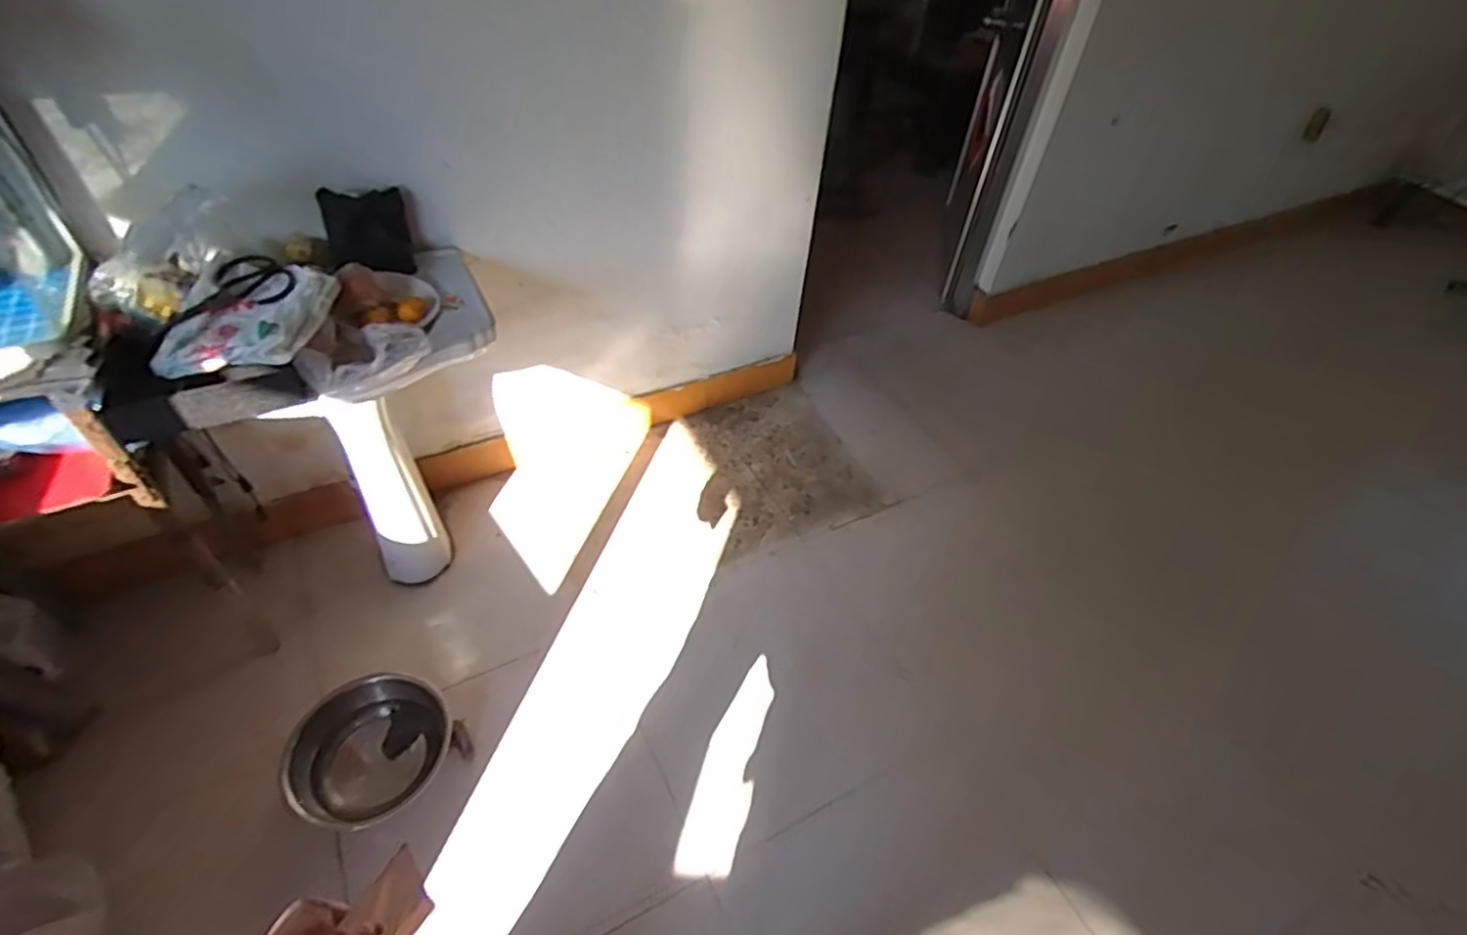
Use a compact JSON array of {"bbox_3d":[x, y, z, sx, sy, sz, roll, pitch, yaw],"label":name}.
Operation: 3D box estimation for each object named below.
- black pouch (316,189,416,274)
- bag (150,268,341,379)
[{"bbox_3d":[-0.749,-0.480,1.408,0.147,0.167,0.031,-20,35,-31],"label":"black pouch"},{"bbox_3d":[-0.822,-0.256,1.162,0.233,0.051,0.265,0,47,-5],"label":"bag"}]

